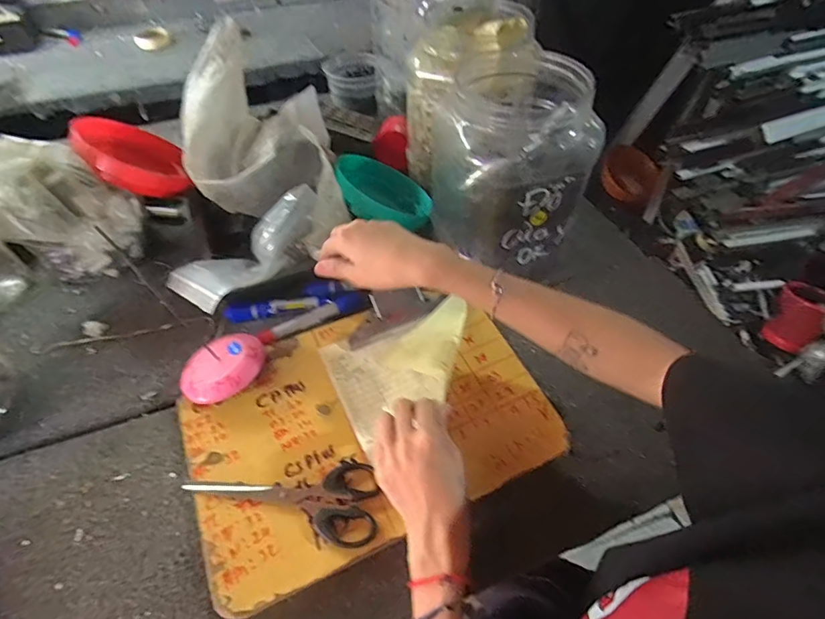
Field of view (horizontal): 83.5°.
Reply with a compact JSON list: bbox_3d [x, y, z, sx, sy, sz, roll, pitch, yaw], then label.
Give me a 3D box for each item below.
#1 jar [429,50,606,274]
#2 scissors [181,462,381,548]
[{"bbox_3d":[0.115,-0.170,0.523,0.165,0.169,0.177,14,51,11],"label":"jar"},{"bbox_3d":[-0.111,0.158,0.413,0.167,0.011,0.067,10,53,7],"label":"scissors"}]

